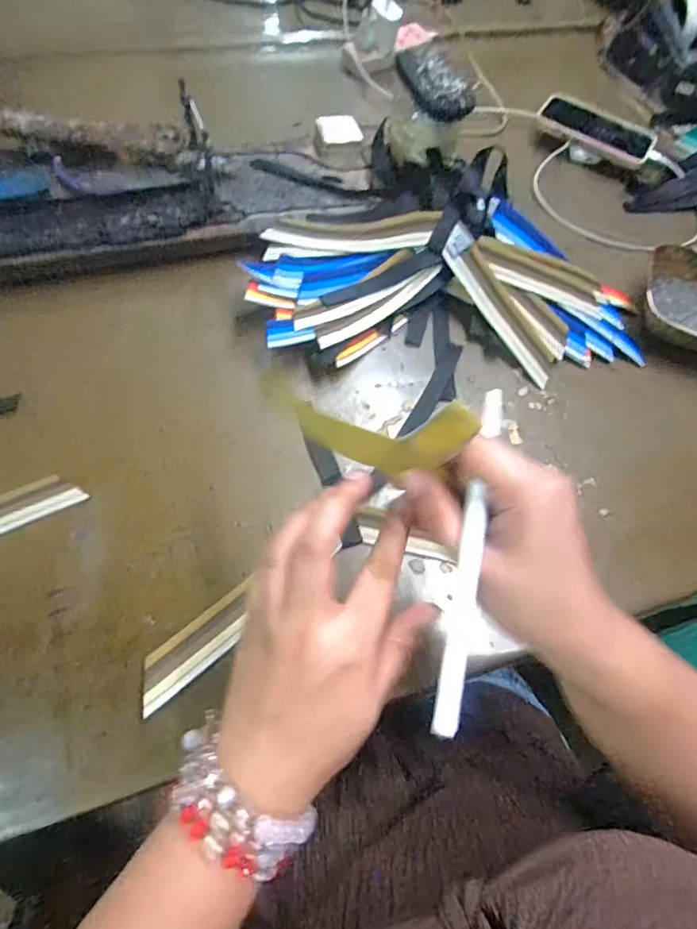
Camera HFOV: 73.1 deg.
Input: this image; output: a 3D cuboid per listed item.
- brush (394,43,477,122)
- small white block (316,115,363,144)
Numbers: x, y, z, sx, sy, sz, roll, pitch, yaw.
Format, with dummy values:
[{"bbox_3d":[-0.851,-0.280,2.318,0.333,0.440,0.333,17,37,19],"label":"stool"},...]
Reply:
[{"bbox_3d":[0.084,-0.379,0.466,0.056,0.027,0.090,-15,65,-13],"label":"brush"},{"bbox_3d":[-0.011,-0.387,0.546,0.049,0.011,0.034,-14,86,-16],"label":"small white block"}]

